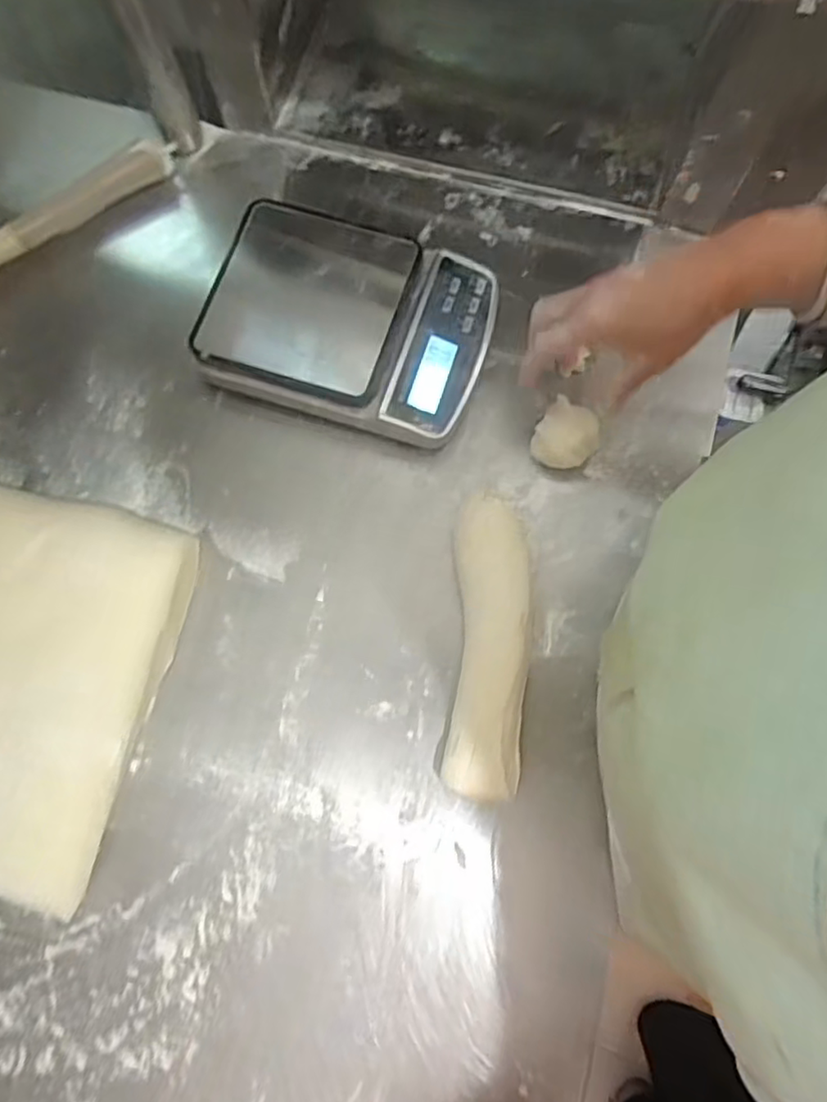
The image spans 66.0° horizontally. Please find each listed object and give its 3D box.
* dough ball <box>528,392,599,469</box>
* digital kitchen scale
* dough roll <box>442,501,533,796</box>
[{"bbox_3d":[0.117,-0.088,0.493,0.046,0.037,0.047,0,76,1],"label":"dough ball"},{"bbox_3d":[-0.047,-0.181,0.515,0.210,0.046,0.157,16,78,5],"label":"digital kitchen scale"},{"bbox_3d":[0.055,0.062,0.459,0.056,0.032,0.212,3,76,2],"label":"dough roll"}]

